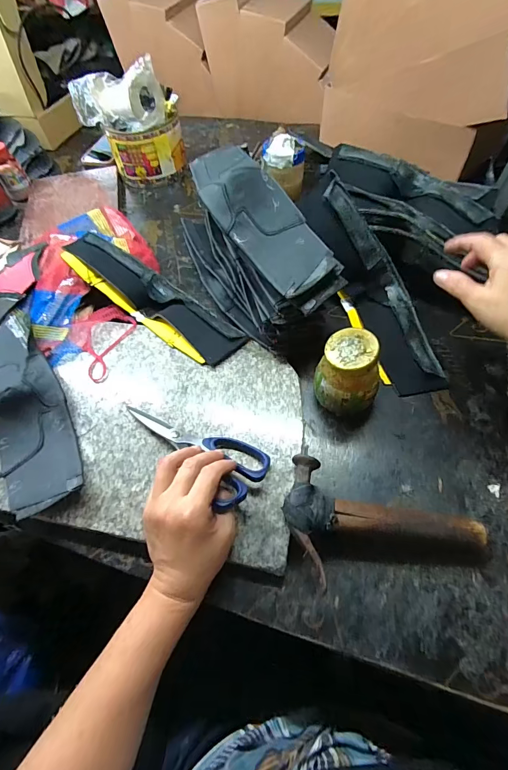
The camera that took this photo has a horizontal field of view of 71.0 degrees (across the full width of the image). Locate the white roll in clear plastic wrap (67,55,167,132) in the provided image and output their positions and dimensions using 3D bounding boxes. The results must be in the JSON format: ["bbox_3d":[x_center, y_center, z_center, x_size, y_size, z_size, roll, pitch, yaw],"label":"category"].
[{"bbox_3d":[-0.267,-0.545,0.664,0.186,0.094,0.075,10,59,10],"label":"white roll in clear plastic wrap"}]

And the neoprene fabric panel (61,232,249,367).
[{"bbox_3d":[-0.142,-0.131,0.501,0.292,0.044,0.087,31,63,20],"label":"neoprene fabric panel"}]

